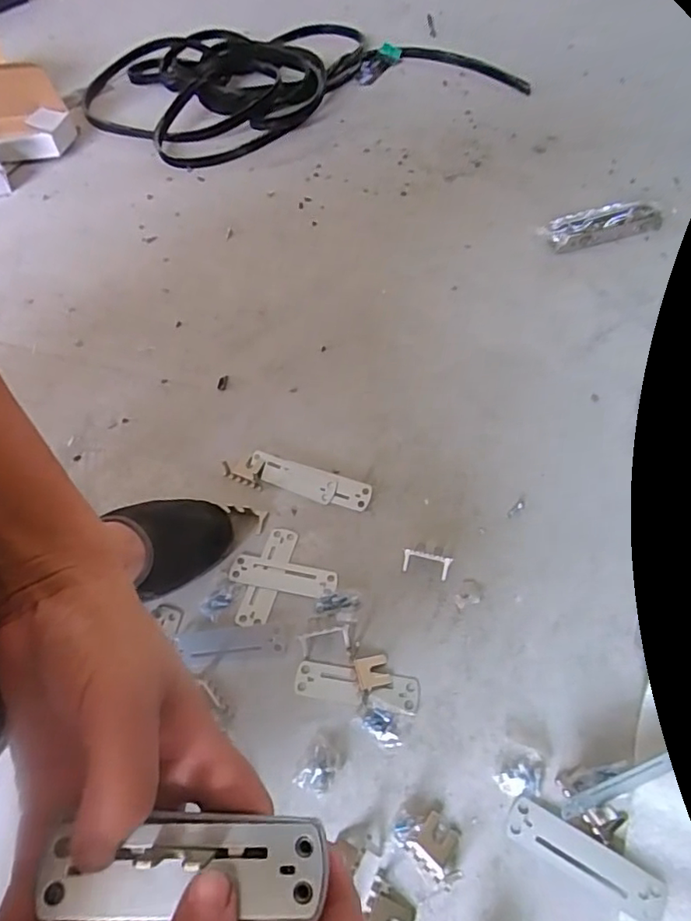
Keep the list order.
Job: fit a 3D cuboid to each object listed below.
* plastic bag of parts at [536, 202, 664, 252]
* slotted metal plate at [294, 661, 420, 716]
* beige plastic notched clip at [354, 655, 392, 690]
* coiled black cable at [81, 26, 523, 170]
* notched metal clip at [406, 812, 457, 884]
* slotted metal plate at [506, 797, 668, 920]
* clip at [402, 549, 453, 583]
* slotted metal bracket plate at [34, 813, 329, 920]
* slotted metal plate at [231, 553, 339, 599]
[{"bbox_3d":[0.345,-0.319,0.755,0.164,0.031,0.050,-17,54,-8],"label":"plastic bag of parts"},{"bbox_3d":[0.009,0.176,0.433,0.096,0.004,0.028,5,54,8],"label":"slotted metal plate"},{"bbox_3d":[0.021,0.166,0.436,0.026,0.006,0.024,-12,54,-5],"label":"beige plastic notched clip"},{"bbox_3d":[-0.122,-0.779,1.116,0.734,0.060,0.530,-22,55,-12],"label":"coiled black cable"},{"bbox_3d":[0.059,0.255,0.369,0.029,0.007,0.028,-38,60,-22],"label":"notched metal clip"},{"bbox_3d":[0.153,0.257,0.360,0.096,0.004,0.029,22,60,24],"label":"slotted metal plate"},{"bbox_3d":[0.070,0.089,0.482,0.041,0.020,0.014,10,55,11],"label":"clip"},{"bbox_3d":[-0.055,0.142,0.193,0.093,0.005,0.032,-2,53,-5],"label":"slotted metal bracket plate"},{"bbox_3d":[-0.056,0.102,0.491,0.094,0.004,0.027,9,55,10],"label":"slotted metal plate"}]

